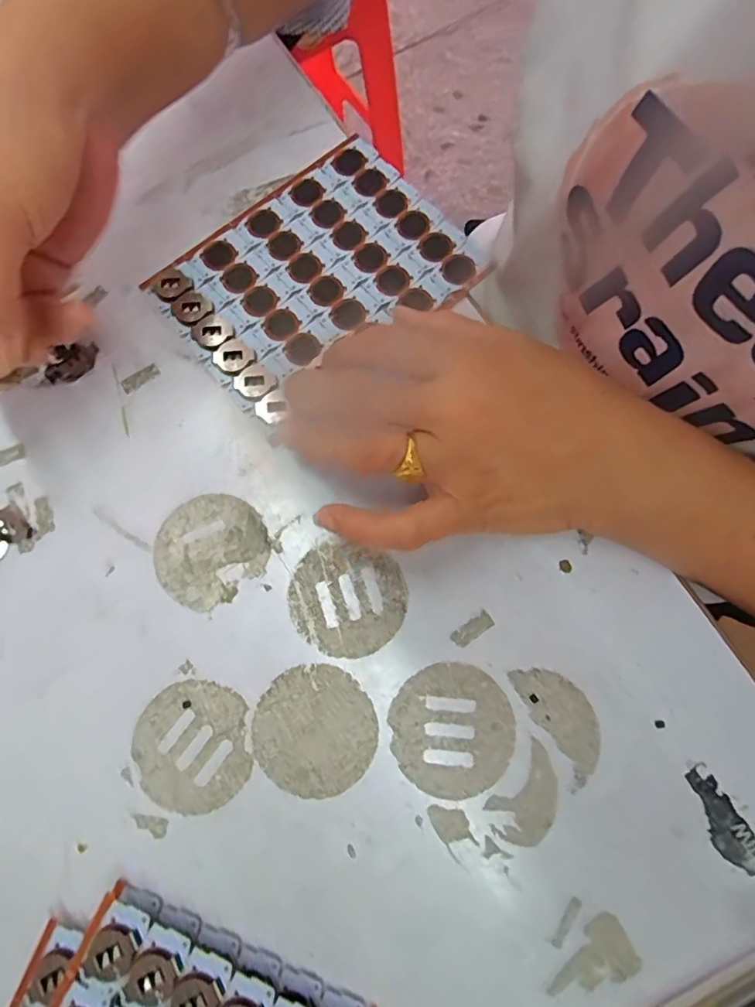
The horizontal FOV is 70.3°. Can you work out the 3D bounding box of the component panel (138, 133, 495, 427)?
[{"bbox_3d":[-0.034,-0.121,0.283,0.147,0.006,0.111,-38,79,-7],"label":"component panel"}]

